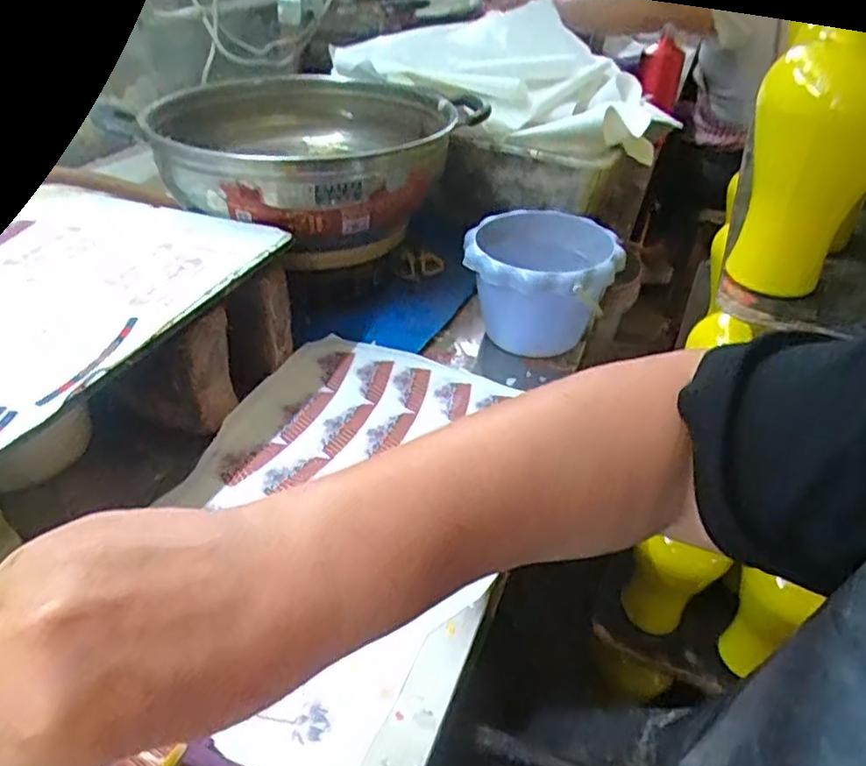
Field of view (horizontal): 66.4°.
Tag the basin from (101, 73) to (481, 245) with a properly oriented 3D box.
[{"bbox_3d":[-0.124,-0.294,0.814,0.409,0.102,0.409,4,37,-3],"label":"basin"}]

